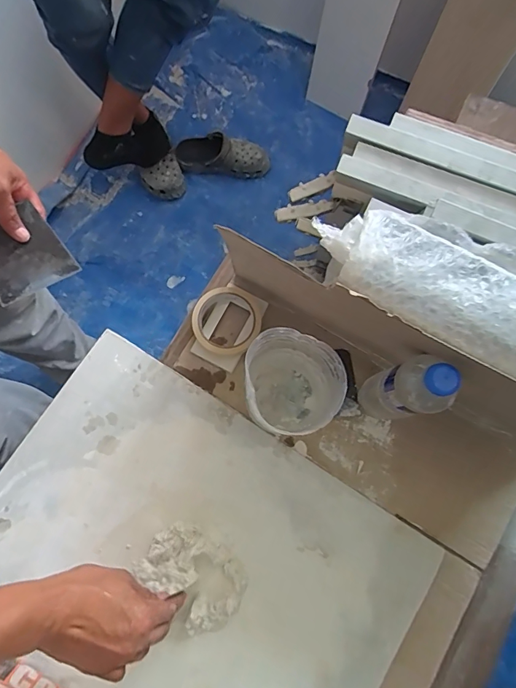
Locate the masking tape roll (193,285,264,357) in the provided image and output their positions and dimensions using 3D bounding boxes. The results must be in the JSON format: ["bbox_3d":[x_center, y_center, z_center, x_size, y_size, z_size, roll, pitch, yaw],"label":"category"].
[{"bbox_3d":[-0.044,-0.033,0.611,0.098,0.030,0.096,0,77,0],"label":"masking tape roll"}]

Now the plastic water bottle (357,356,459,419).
[{"bbox_3d":[0.165,0.059,0.500,0.058,0.222,0.059,-7,77,-2],"label":"plastic water bottle"}]

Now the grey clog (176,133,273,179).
[{"bbox_3d":[-0.106,-0.548,1.242,0.272,0.072,0.108,13,77,3],"label":"grey clog"}]

